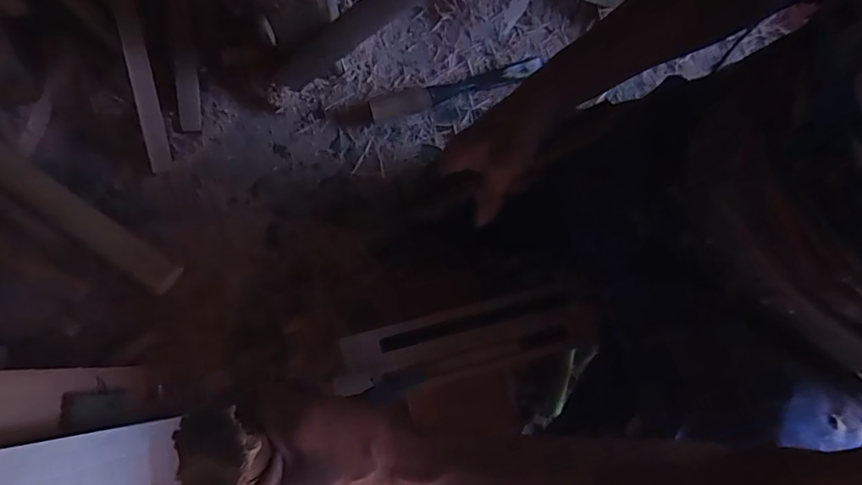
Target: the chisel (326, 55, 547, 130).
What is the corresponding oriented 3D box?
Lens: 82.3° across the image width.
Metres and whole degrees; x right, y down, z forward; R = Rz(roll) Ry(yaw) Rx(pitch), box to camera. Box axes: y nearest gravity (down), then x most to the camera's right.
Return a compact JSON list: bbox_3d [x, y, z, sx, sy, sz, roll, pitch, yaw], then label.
[{"bbox_3d":[0.008,-0.238,0.777,0.342,0.027,0.046,-15,76,-3],"label":"chisel"}]

